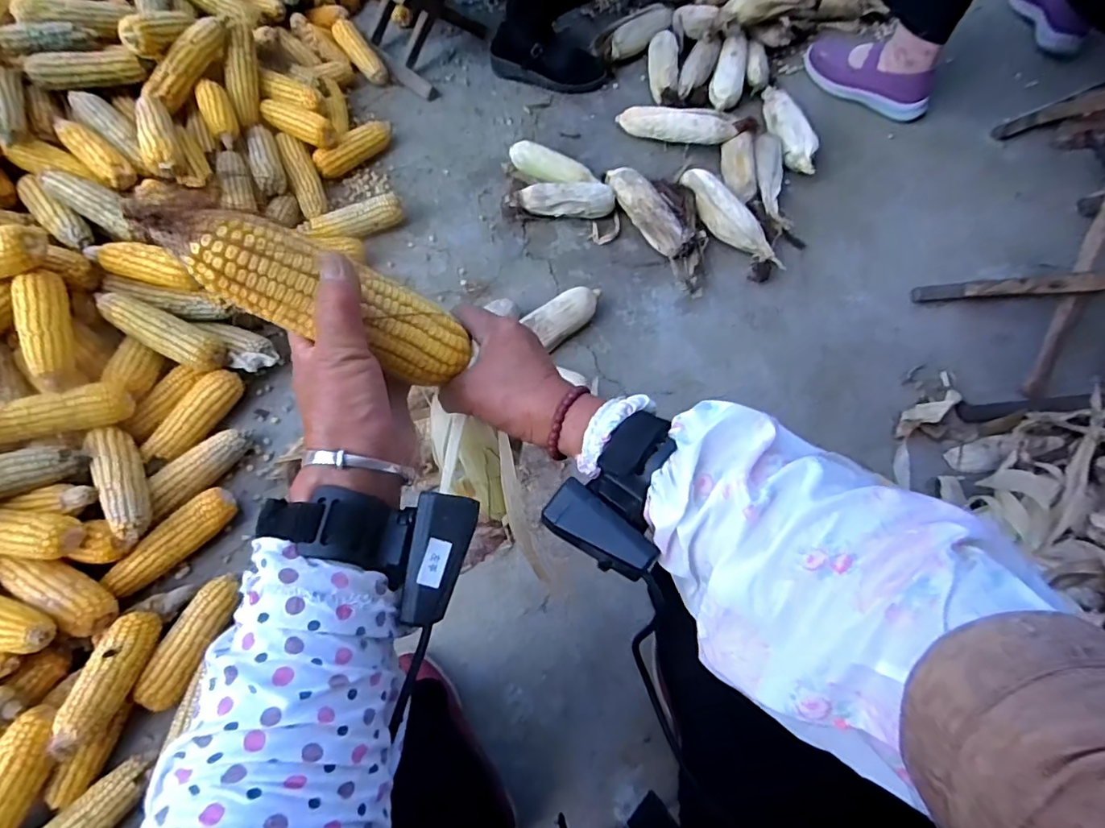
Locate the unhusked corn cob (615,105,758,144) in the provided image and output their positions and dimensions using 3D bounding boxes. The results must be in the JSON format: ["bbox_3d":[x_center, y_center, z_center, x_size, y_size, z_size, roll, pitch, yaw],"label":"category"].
[{"bbox_3d":[0.240,-0.524,0.992,0.244,0.072,0.064,12,68,3],"label":"unhusked corn cob"}]

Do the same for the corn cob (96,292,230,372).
[{"bbox_3d":[-0.547,-0.115,0.751,0.183,0.040,0.053,22,69,7],"label":"corn cob"}]

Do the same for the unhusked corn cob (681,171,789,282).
[{"bbox_3d":[0.294,-0.319,0.899,0.058,0.045,0.222,-31,72,-13],"label":"unhusked corn cob"}]

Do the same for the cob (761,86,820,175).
[{"bbox_3d":[0.427,-0.533,0.991,0.048,0.065,0.221,-6,68,-4],"label":"cob"}]

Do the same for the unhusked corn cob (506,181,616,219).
[{"bbox_3d":[0.012,-0.361,0.923,0.185,0.053,0.054,2,68,-1],"label":"unhusked corn cob"}]

